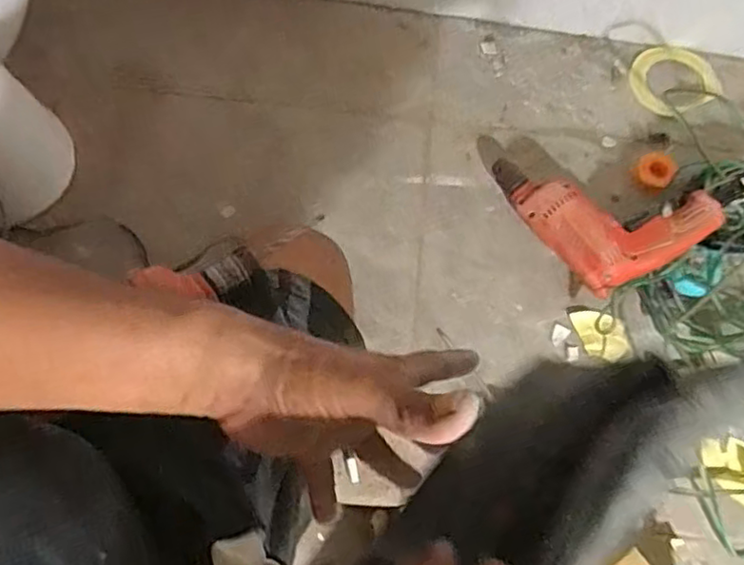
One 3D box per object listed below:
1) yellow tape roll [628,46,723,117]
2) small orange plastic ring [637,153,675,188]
[{"bbox_3d":[0.432,-0.292,0.923,0.132,0.014,0.115,-19,68,-11],"label":"yellow tape roll"},{"bbox_3d":[0.373,-0.148,0.841,0.043,0.020,0.046,1,66,-2],"label":"small orange plastic ring"}]

